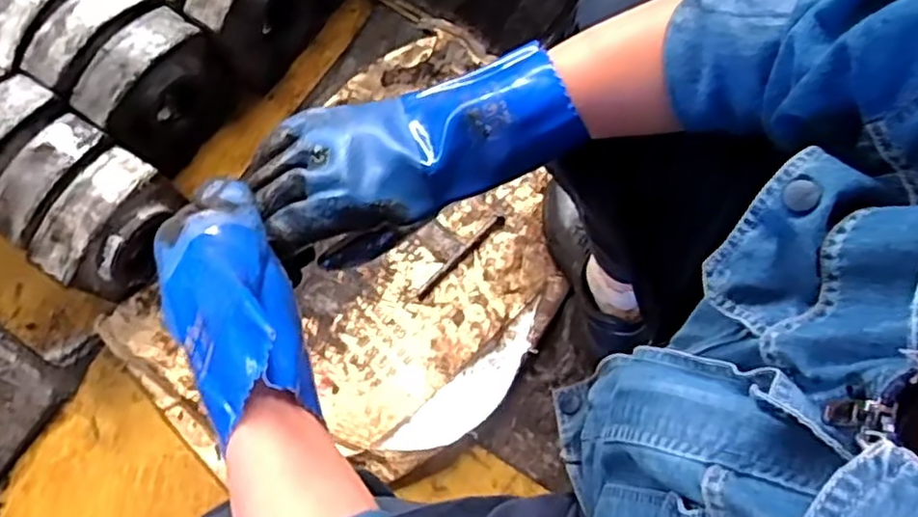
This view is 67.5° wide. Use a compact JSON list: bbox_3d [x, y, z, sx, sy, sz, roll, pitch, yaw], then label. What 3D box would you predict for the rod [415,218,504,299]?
[{"bbox_3d":[0.003,-0.002,0.879,0.149,0.008,0.011,-44,80,-11],"label":"rod"}]

